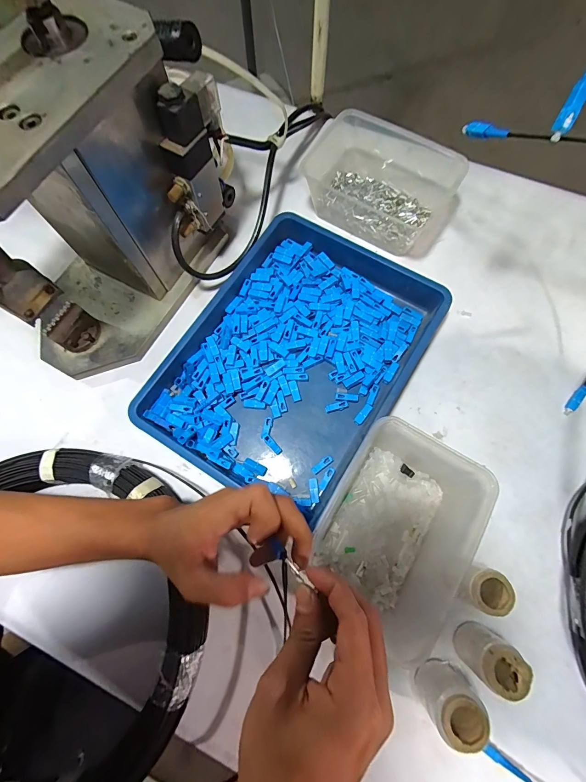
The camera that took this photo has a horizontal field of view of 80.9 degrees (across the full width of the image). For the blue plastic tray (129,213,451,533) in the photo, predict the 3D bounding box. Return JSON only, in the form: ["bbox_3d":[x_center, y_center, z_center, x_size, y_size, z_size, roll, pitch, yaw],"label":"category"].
[{"bbox_3d":[0.008,-0.043,0.393,0.231,0.035,0.314,30,76,10],"label":"blue plastic tray"}]

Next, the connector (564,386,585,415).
[{"bbox_3d":[0.316,0.010,0.385,0.011,0.011,0.037,40,78,12],"label":"connector"}]

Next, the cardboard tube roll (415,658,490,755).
[{"bbox_3d":[0.128,0.252,0.284,0.035,0.066,0.035,0,73,1],"label":"cardboard tube roll"}]

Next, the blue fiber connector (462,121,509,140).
[{"bbox_3d":[0.166,-0.226,0.299,0.009,0.011,0.050,-27,47,-7],"label":"blue fiber connector"}]

